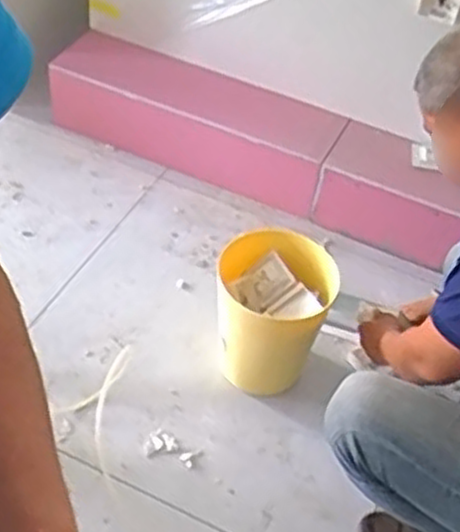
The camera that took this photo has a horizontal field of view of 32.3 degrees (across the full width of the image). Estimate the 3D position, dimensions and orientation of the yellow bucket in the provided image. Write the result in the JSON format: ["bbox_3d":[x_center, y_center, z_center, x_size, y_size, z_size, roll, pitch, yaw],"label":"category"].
[{"bbox_3d":[0.076,0.107,1.596,0.223,0.309,0.230,4,45,-4],"label":"yellow bucket"}]

